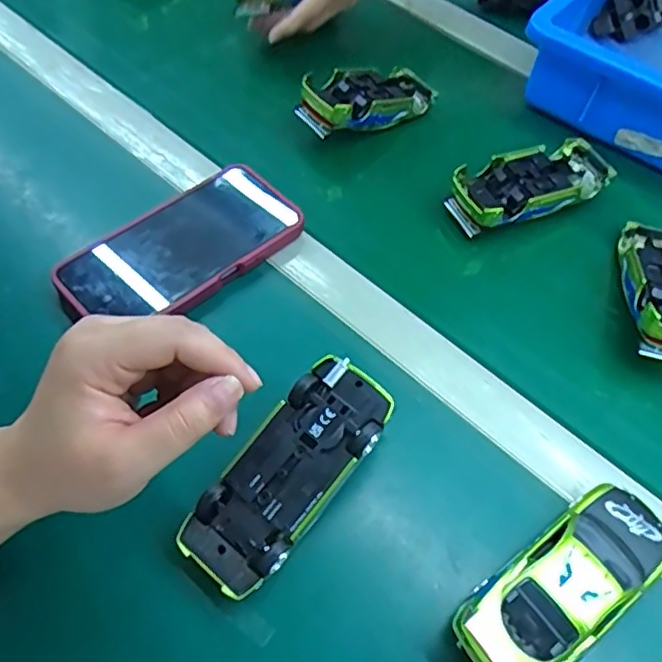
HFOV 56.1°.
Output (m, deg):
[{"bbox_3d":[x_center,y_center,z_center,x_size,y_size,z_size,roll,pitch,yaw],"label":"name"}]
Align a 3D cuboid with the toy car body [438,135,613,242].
[{"bbox_3d":[0.160,-0.117,0.493,0.134,0.031,0.053,-18,60,-17],"label":"toy car body"}]

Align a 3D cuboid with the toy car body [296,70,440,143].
[{"bbox_3d":[0.035,-0.201,0.535,0.132,0.033,0.051,-22,61,-29],"label":"toy car body"}]

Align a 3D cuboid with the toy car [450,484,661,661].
[{"bbox_3d":[0.122,0.130,0.320,0.127,0.040,0.054,-32,65,-22],"label":"toy car"}]

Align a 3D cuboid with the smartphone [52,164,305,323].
[{"bbox_3d":[-0.103,-0.058,0.435,0.165,0.020,0.079,-38,68,-26],"label":"smartphone"}]

